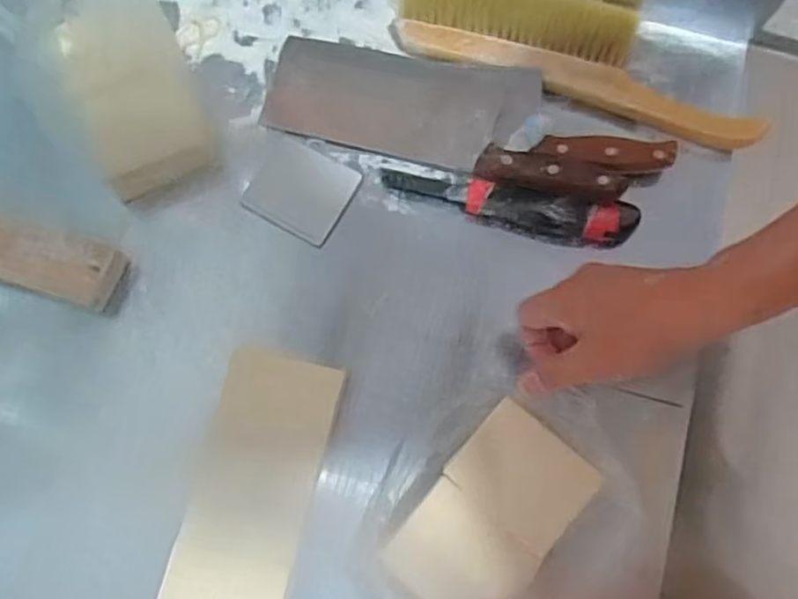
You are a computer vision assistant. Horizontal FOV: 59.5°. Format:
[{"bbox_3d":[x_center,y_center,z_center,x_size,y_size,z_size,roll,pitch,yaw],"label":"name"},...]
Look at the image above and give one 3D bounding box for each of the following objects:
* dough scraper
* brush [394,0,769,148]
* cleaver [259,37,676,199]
[{"bbox_3d":[-0.088,-0.098,0.610,0.091,0.004,0.075,28,81,8],"label":"dough scraper"},{"bbox_3d":[0.160,-0.231,0.636,0.331,0.033,0.108,18,77,5],"label":"brush"},{"bbox_3d":[0.057,-0.163,0.607,0.345,0.029,0.114,12,76,4],"label":"cleaver"}]

